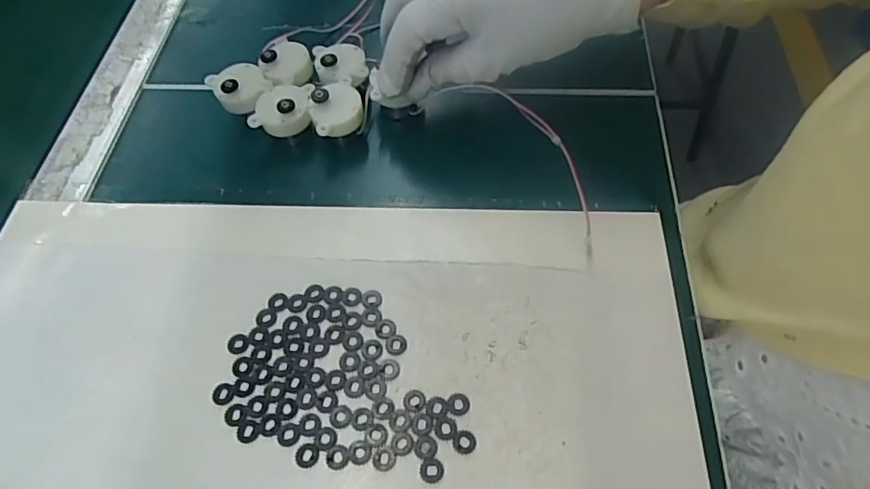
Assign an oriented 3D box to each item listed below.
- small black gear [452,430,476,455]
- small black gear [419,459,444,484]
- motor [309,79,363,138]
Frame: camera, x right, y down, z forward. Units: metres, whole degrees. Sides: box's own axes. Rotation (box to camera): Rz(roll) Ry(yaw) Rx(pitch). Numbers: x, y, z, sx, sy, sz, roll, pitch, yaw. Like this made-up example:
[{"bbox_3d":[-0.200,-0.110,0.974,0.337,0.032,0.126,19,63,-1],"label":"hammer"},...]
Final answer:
[{"bbox_3d":[0.013,0.089,0.242,0.010,0.004,0.010,-1,59,2],"label":"small black gear"},{"bbox_3d":[-0.002,0.100,0.237,0.011,0.004,0.011,-1,59,2],"label":"small black gear"},{"bbox_3d":[-0.060,-0.083,0.323,0.031,0.016,0.032,-1,59,2],"label":"motor"}]

